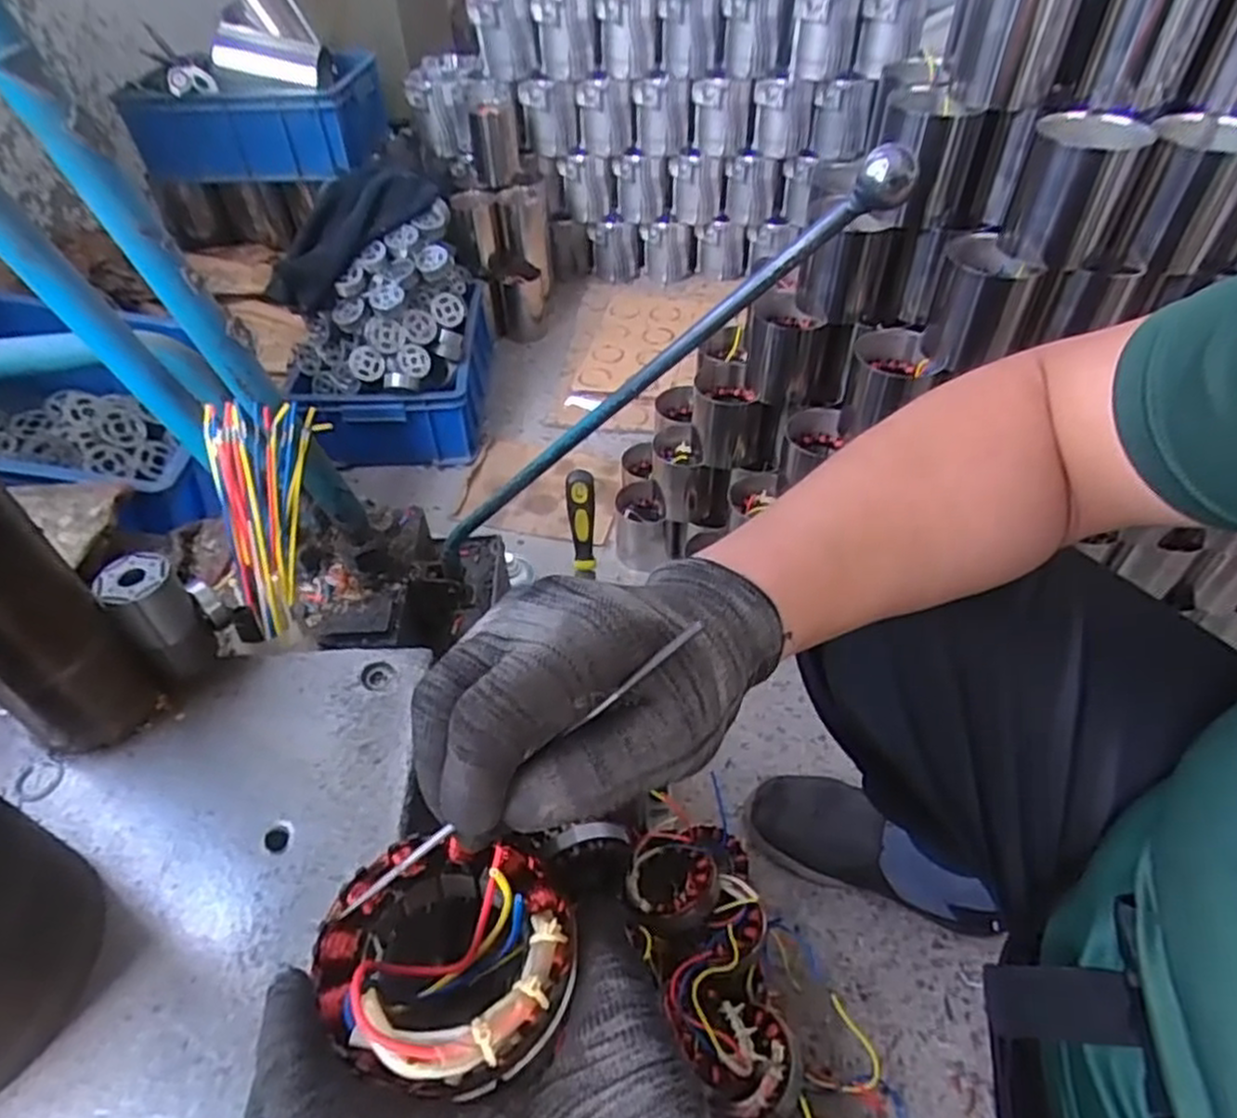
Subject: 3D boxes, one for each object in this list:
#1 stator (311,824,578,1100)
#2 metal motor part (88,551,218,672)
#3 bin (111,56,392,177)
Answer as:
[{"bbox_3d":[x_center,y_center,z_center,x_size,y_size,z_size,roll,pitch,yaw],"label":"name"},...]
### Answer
[{"bbox_3d":[-0.059,0.137,0.252,0.080,0.032,0.080,4,26,10],"label":"stator"},{"bbox_3d":[-0.266,0.032,0.431,0.039,0.064,0.034,33,56,29],"label":"metal motor part"},{"bbox_3d":[-0.673,-0.821,1.391,0.408,0.142,0.245,1,47,3],"label":"bin"}]

